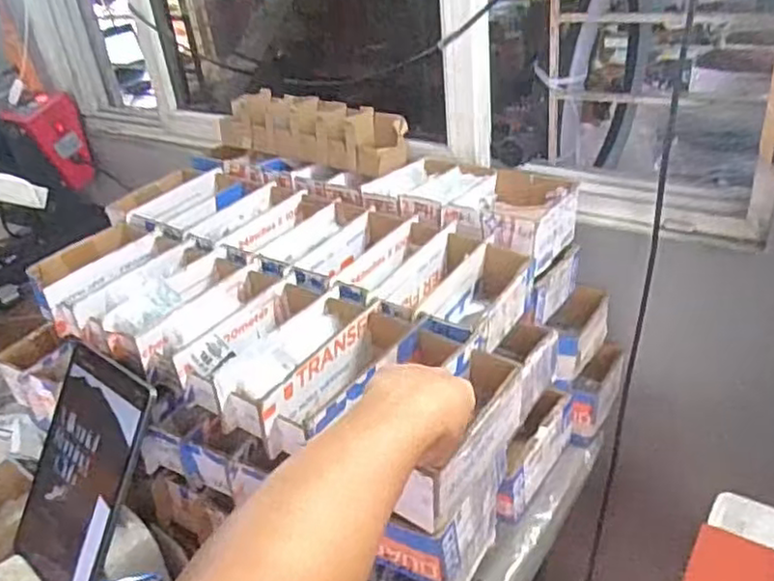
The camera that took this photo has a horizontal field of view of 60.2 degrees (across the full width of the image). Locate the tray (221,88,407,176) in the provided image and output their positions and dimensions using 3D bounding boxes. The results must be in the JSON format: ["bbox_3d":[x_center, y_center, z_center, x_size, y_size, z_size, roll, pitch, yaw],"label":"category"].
[{"bbox_3d":[-0.121,-0.251,1.062,0.336,0.087,0.100,17,39,32],"label":"tray"}]

